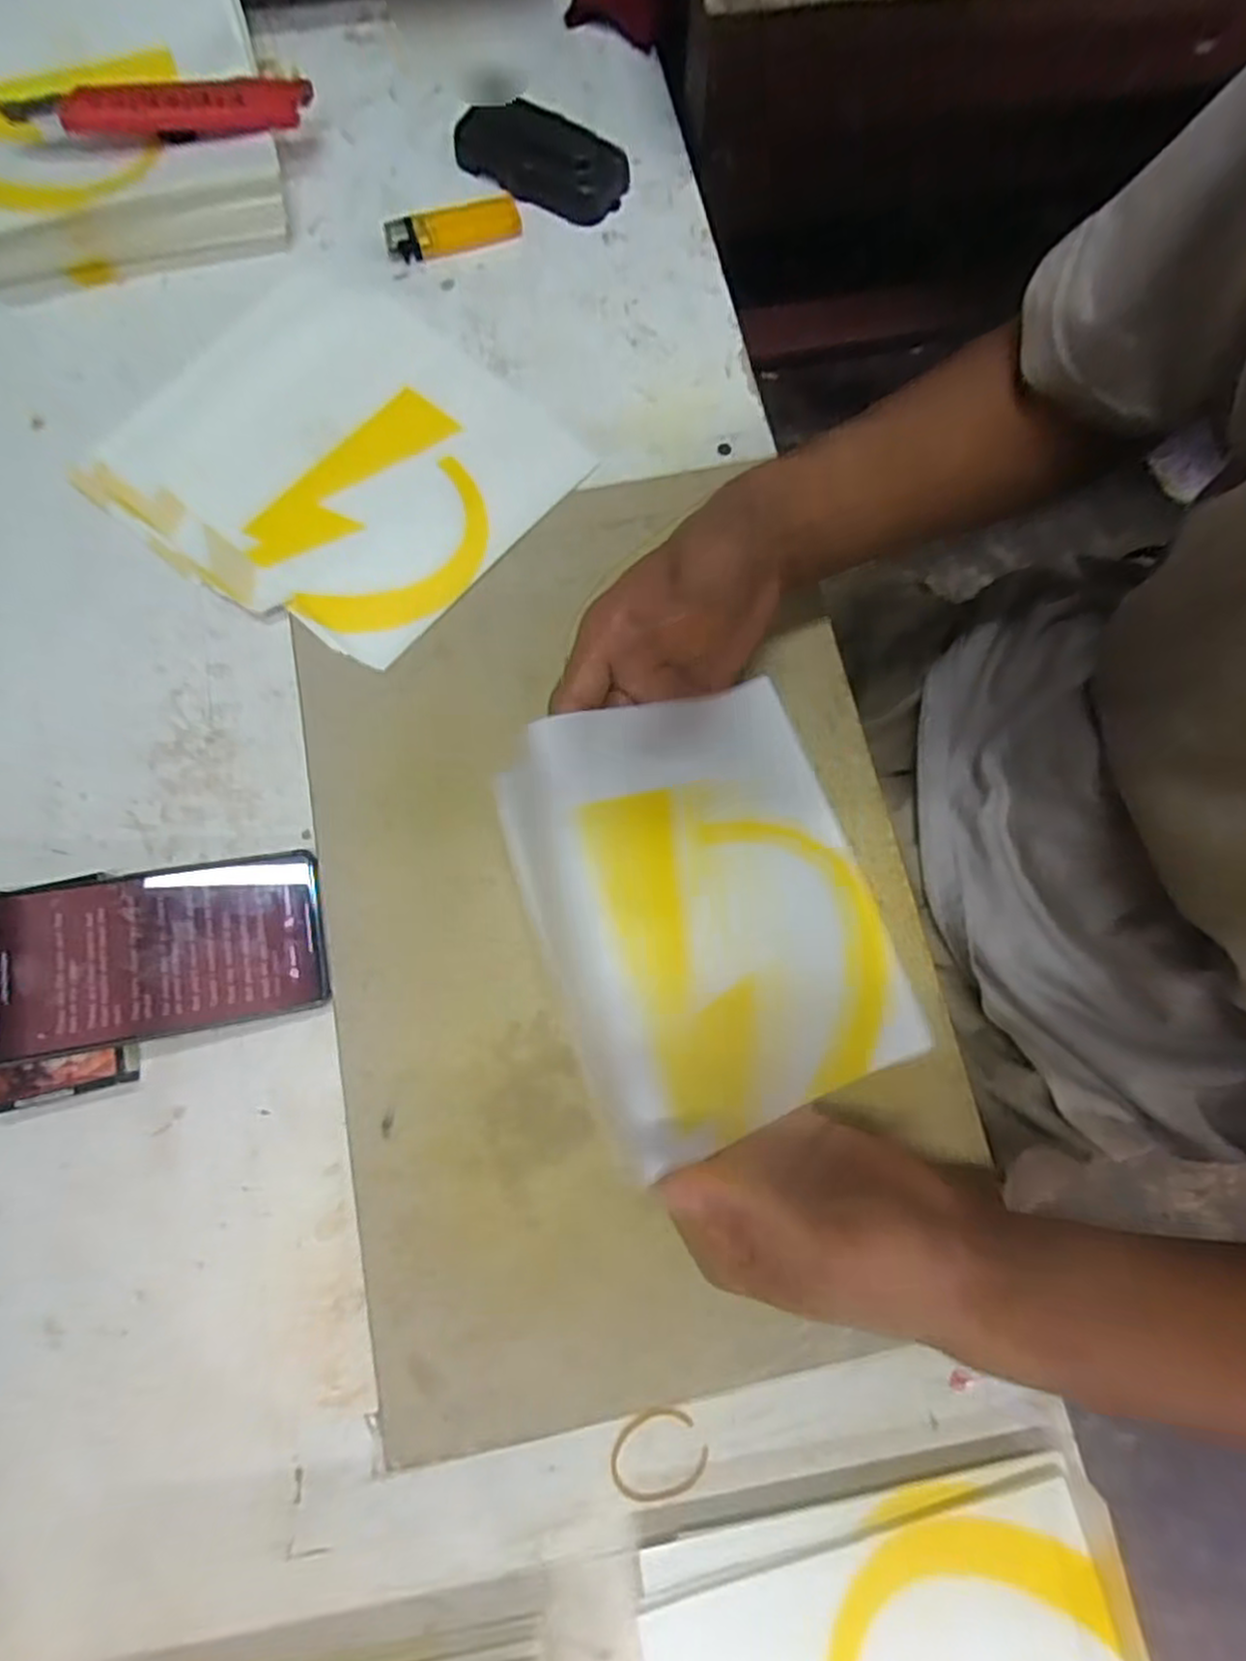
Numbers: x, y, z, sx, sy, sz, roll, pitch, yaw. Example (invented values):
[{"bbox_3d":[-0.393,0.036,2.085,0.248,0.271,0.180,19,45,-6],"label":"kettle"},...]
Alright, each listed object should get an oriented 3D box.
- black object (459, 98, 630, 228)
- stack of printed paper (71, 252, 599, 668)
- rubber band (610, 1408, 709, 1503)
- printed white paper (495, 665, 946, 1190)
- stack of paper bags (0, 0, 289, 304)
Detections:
[{"bbox_3d":[-0.052,-0.414,0.444,0.104,0.026,0.055,24,78,5],"label":"black object"},{"bbox_3d":[-0.164,-0.208,0.399,0.227,0.011,0.194,39,80,8],"label":"stack of printed paper"},{"bbox_3d":[0.014,0.261,0.301,0.039,0.004,0.034,-26,78,-6],"label":"rubber band"},{"bbox_3d":[0.035,0.028,0.290,0.138,0.013,0.167,-15,81,-21],"label":"printed white paper"},{"bbox_3d":[-0.303,-0.403,0.413,0.190,0.071,0.158,-19,78,-5],"label":"stack of paper bags"}]

